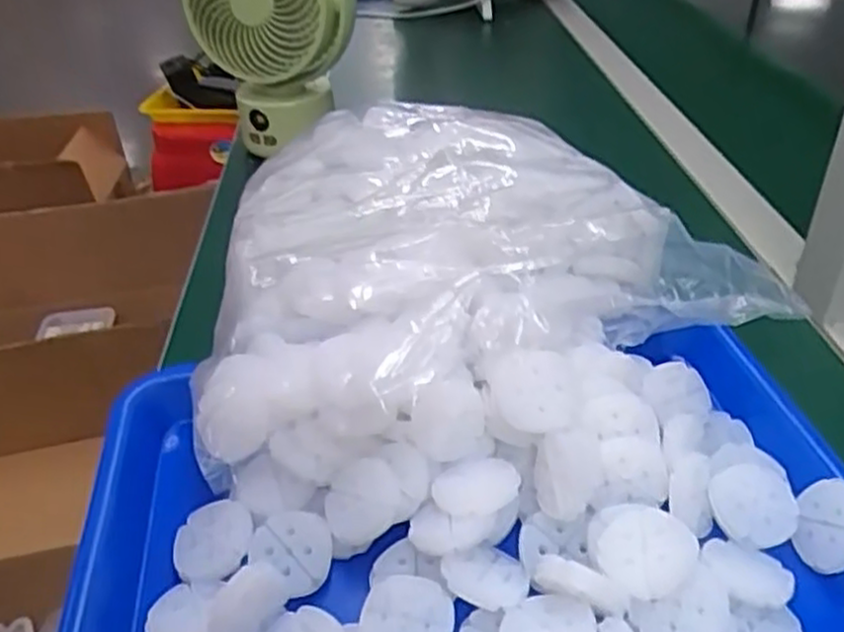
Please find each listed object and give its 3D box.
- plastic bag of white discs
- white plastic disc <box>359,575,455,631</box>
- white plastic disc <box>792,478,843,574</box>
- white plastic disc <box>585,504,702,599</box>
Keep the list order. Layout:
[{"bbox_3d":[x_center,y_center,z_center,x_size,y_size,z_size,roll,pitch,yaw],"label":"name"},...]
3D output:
[{"bbox_3d":[0.004,-0.060,0.451,0.264,0.087,0.304,-9,38,-7],"label":"plastic bag of white discs"},{"bbox_3d":[-0.005,0.120,0.292,0.035,0.009,0.035,-2,38,2],"label":"white plastic disc"},{"bbox_3d":[0.172,0.088,0.314,0.008,0.031,0.036,26,49,-21],"label":"white plastic disc"},{"bbox_3d":[0.085,0.091,0.294,0.040,0.008,0.038,-12,40,10],"label":"white plastic disc"}]

